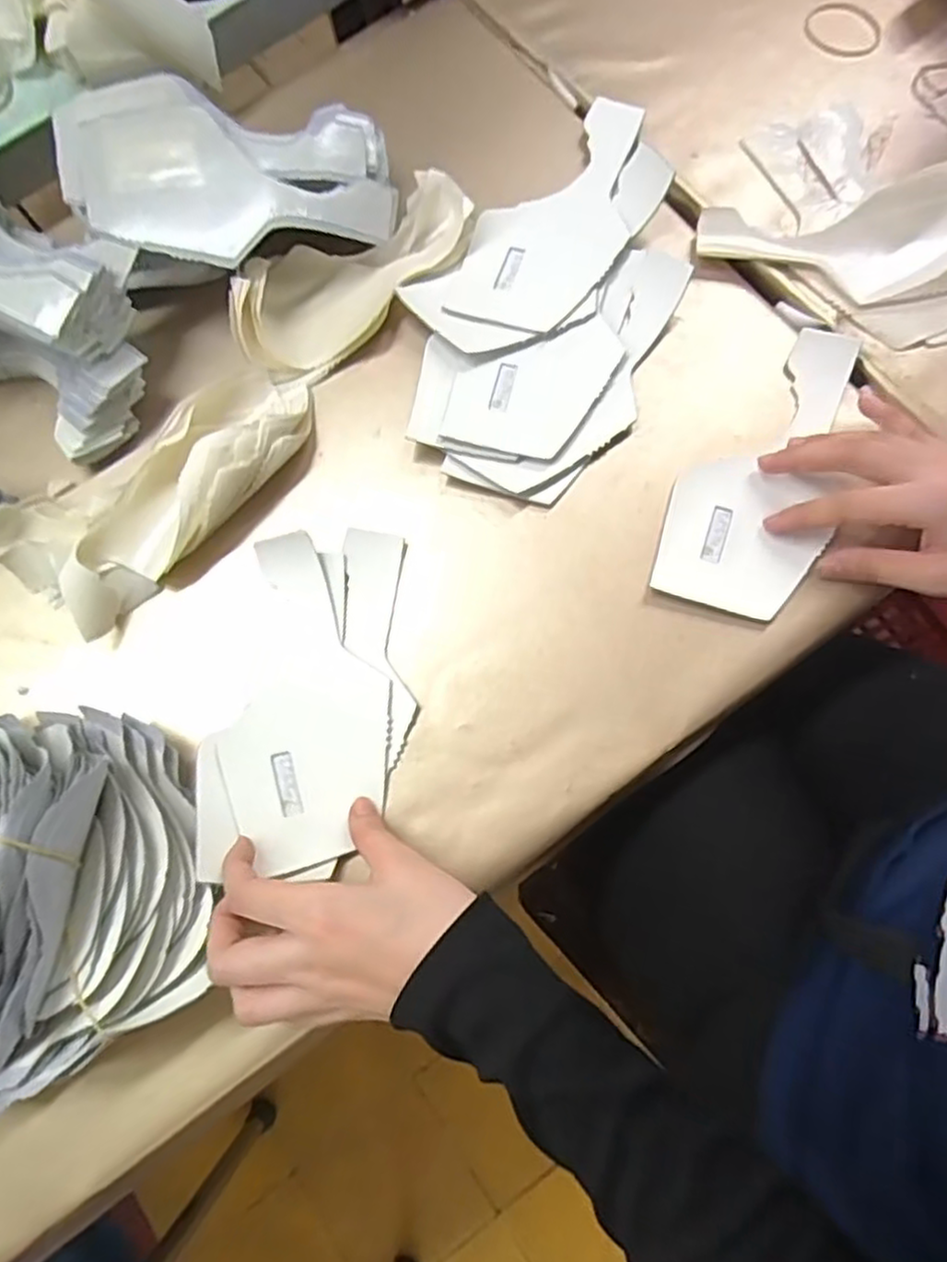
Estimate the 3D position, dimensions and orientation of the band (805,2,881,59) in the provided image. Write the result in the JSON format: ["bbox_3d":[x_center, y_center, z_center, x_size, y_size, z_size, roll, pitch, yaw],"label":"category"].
[{"bbox_3d":[0.255,-0.413,0.494,0.045,0.005,0.050,-37,77,-6],"label":"band"}]

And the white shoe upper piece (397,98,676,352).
[{"bbox_3d":[0.053,-0.254,0.454,0.091,0.017,0.201,38,81,11],"label":"white shoe upper piece"}]

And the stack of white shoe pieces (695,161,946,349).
[{"bbox_3d":[0.236,-0.230,0.432,0.186,0.031,0.114,-1,77,2],"label":"stack of white shoe pieces"}]

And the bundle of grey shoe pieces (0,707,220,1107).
[{"bbox_3d":[-0.216,0.118,0.344,0.165,0.079,0.184,-20,76,-1],"label":"bundle of grey shoe pieces"}]

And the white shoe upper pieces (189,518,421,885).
[{"bbox_3d":[-0.085,0.032,0.389,0.099,0.031,0.187,10,74,4],"label":"white shoe upper pieces"}]

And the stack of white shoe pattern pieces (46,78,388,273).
[{"bbox_3d":[-0.148,-0.272,0.443,0.191,0.060,0.115,-4,76,3],"label":"stack of white shoe pattern pieces"}]

